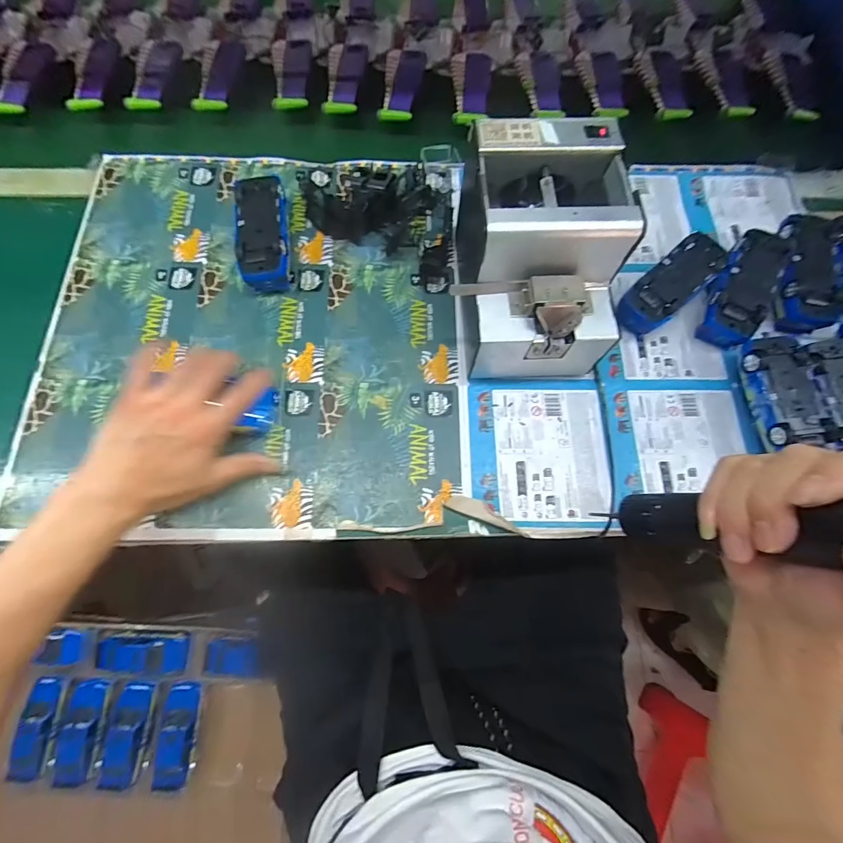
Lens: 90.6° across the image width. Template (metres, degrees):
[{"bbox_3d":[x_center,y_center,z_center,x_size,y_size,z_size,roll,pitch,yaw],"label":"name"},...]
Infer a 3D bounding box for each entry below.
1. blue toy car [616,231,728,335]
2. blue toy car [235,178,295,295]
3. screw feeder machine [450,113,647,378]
[{"bbox_3d":[0.265,-0.143,0.450,0.129,0.046,0.052,-40,78,-12],"label":"blue toy car"},{"bbox_3d":[-0.170,-0.203,0.455,0.052,0.044,0.128,-7,73,-4],"label":"blue toy car"},{"bbox_3d":[0.104,-0.141,0.389,0.131,0.145,0.187,-3,73,-2],"label":"screw feeder machine"}]

